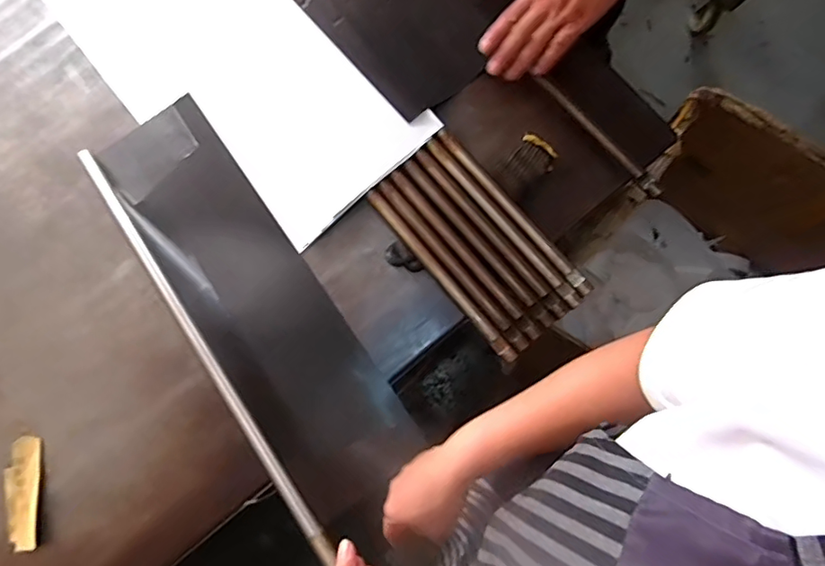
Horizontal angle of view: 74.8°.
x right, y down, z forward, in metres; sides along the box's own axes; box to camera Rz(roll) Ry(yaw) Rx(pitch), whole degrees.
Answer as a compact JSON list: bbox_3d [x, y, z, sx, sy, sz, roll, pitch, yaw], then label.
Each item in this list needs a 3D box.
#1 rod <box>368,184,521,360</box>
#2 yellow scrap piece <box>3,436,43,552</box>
[{"bbox_3d":[0.032,-0.011,0.632,0.016,0.010,0.256,-39,79,-3],"label":"rod"},{"bbox_3d":[-0.452,0.243,0.625,0.039,0.006,0.123,-6,79,4],"label":"yellow scrap piece"}]

